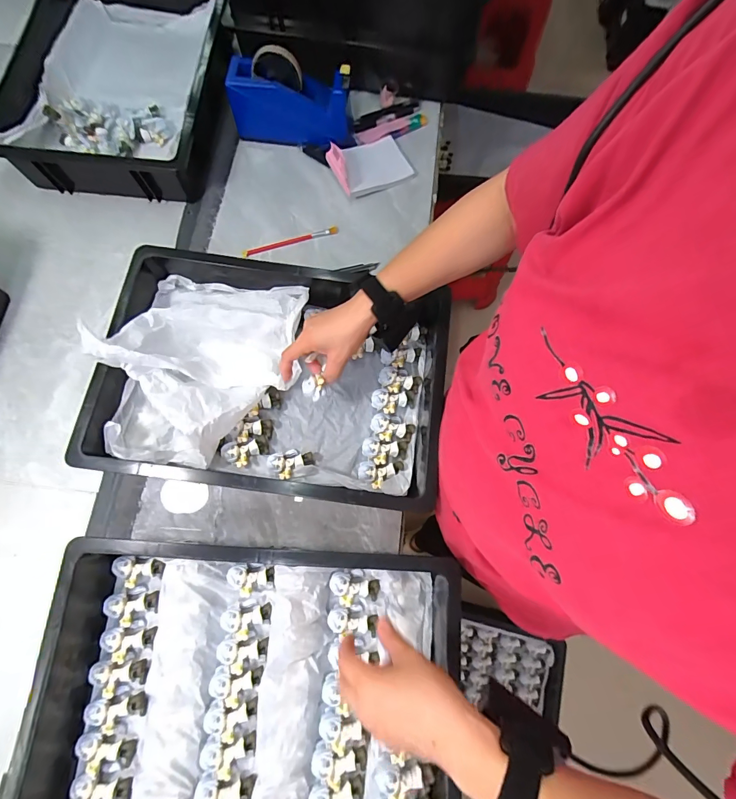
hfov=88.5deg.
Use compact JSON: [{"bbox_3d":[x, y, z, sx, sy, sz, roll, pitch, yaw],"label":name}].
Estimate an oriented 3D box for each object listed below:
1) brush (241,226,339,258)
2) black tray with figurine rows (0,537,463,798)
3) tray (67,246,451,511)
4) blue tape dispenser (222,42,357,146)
[{"bbox_3d":[-0.133,-0.270,0.646,0.167,0.007,0.014,-15,76,-7],"label":"brush"},{"bbox_3d":[-0.140,0.336,0.438,0.466,0.102,0.320,4,74,-2],"label":"black tray with figurine rows"},{"bbox_3d":[-0.129,-0.034,0.537,0.450,0.093,0.317,8,74,-1],"label":"tray"},{"bbox_3d":[-0.126,-0.489,0.623,0.201,0.114,0.067,0,75,-3],"label":"blue tape dispenser"}]

